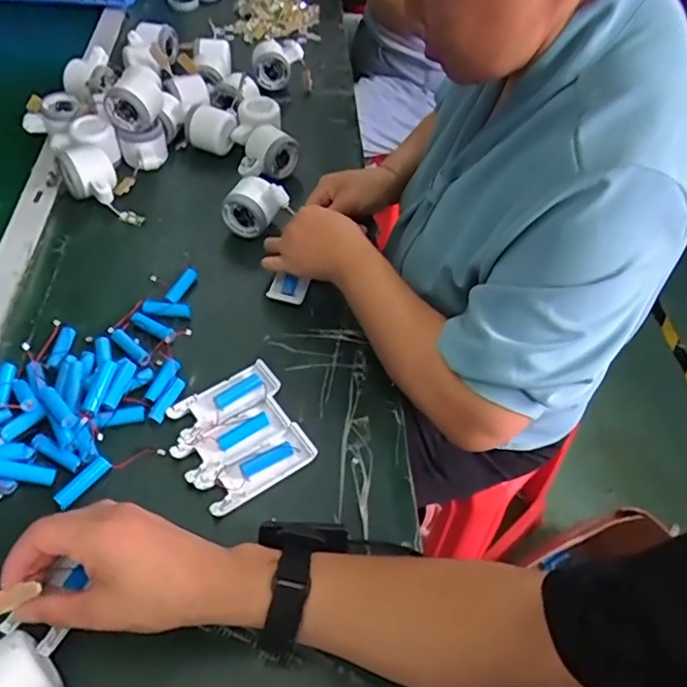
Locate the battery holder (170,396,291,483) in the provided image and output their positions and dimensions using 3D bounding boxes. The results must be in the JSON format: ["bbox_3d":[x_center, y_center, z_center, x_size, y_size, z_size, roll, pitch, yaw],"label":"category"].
[{"bbox_3d":[-0.098,0.082,0.514,0.103,0.015,0.044,-25,58,-23],"label":"battery holder"}]

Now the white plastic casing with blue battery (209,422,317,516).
[{"bbox_3d":[-0.074,0.111,0.510,0.104,0.011,0.039,-31,61,-26],"label":"white plastic casing with blue battery"}]

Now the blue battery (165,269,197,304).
[{"bbox_3d":[-0.178,-0.063,0.632,0.015,0.012,0.045,27,68,14],"label":"blue battery"}]

